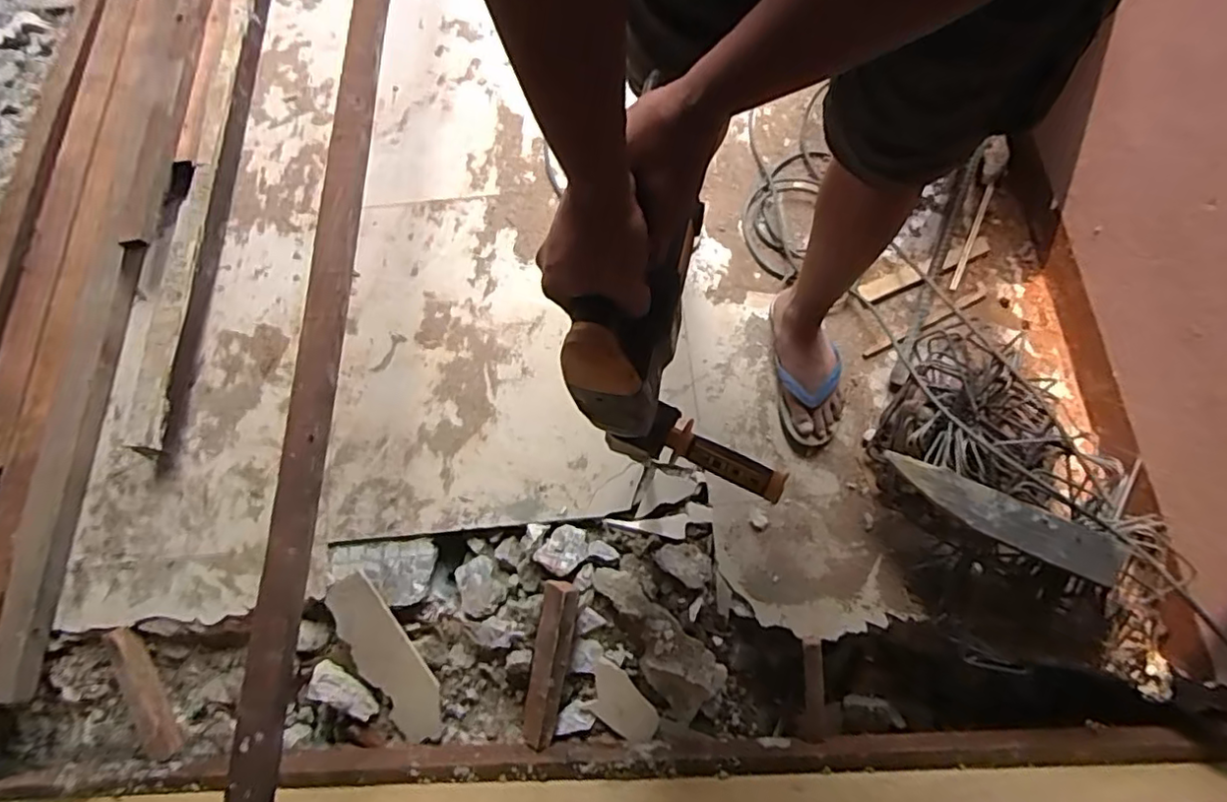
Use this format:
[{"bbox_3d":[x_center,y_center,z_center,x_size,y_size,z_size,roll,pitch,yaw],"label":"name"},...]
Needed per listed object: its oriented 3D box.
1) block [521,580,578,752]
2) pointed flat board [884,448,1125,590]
[{"bbox_3d":[-0.094,0.381,0.893,0.053,0.036,0.237,10,89,4],"label":"block"},{"bbox_3d":[0.508,0.145,0.819,0.284,0.020,0.067,29,75,27],"label":"pointed flat board"}]

